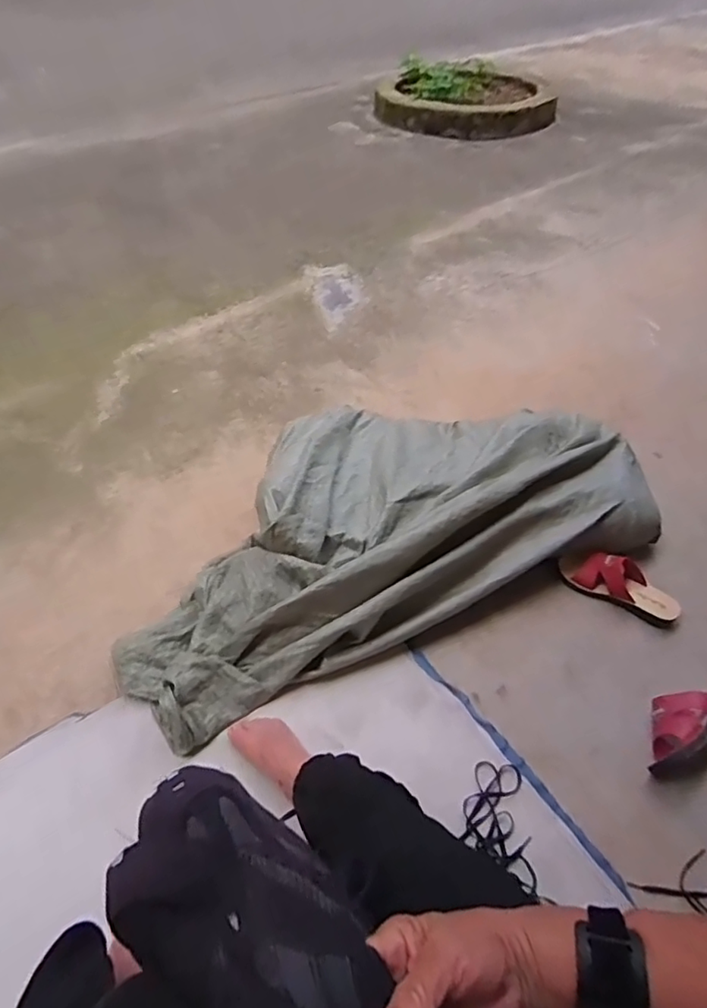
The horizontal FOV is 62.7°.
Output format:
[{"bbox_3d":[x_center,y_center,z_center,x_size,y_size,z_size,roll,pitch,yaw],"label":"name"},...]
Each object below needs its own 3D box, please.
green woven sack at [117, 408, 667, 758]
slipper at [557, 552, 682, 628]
[{"bbox_3d":[0.056,0.024,1.151,1.056,0.193,0.504,-18,53,-17],"label":"green woven sack"},{"bbox_3d":[0.508,0.148,1.106,0.223,0.063,0.086,24,50,22],"label":"slipper"}]

